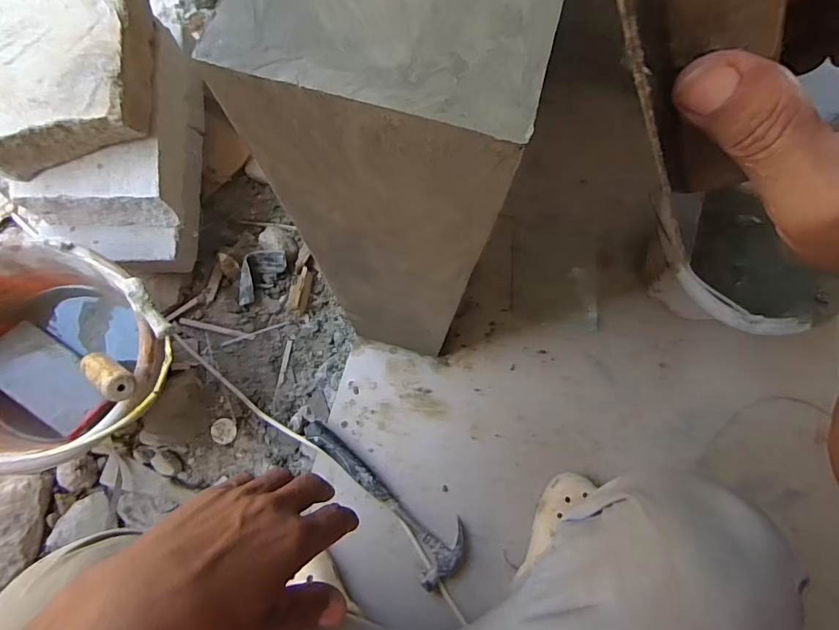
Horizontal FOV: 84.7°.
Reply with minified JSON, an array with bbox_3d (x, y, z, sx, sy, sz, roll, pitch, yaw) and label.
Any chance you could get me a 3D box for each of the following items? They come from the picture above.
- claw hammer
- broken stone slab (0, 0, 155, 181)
[{"bbox_3d":[-0.043,0.241,0.636,0.083,0.023,0.274,-42,82,-10],"label":"claw hammer"},{"bbox_3d":[-0.458,-0.313,0.585,0.206,0.087,0.236,-6,78,-3],"label":"broken stone slab"}]

